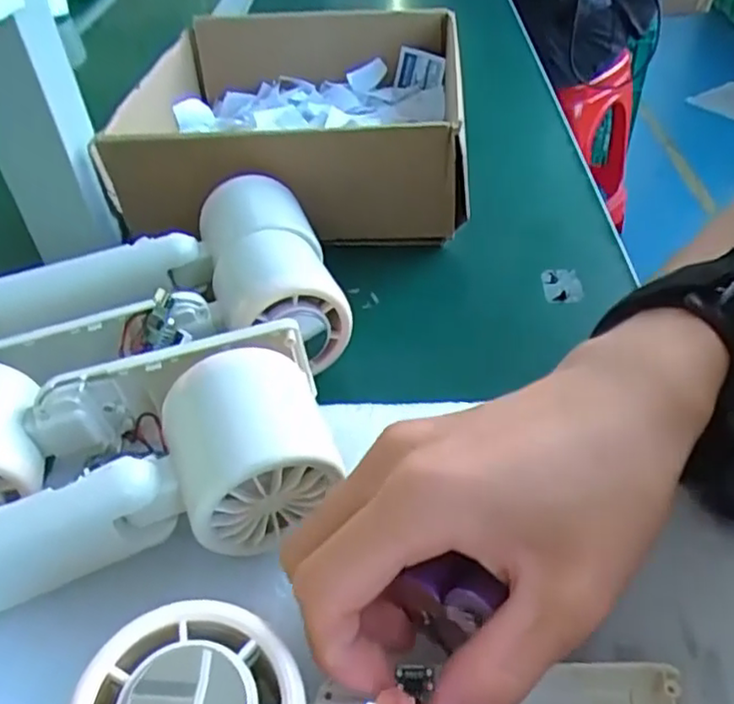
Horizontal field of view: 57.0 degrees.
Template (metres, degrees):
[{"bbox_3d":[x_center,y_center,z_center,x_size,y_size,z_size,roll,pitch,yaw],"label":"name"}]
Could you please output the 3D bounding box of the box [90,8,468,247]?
[{"bbox_3d":[-0.054,-0.154,0.461,0.228,0.080,0.220,-1,43,4],"label":"box"}]

